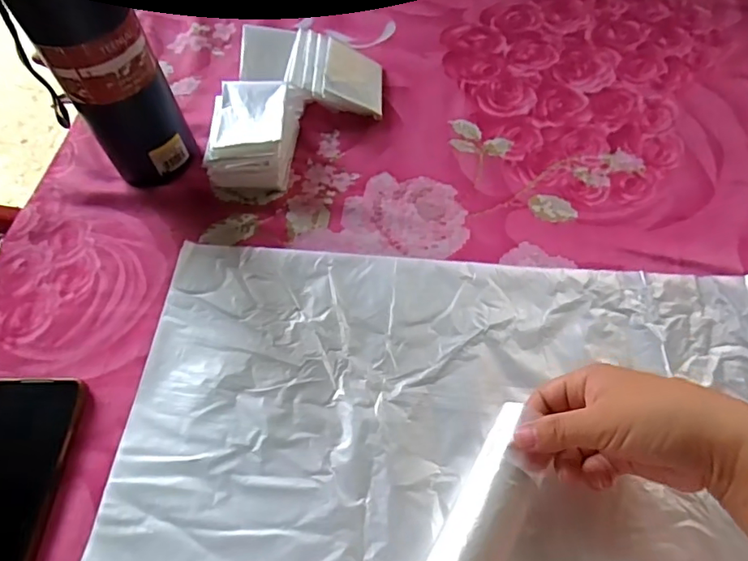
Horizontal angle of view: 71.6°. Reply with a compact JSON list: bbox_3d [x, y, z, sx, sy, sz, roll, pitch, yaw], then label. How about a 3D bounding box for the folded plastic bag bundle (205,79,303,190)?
[{"bbox_3d":[-0.113,-0.138,0.488,0.071,0.048,0.107,2,59,5],"label":"folded plastic bag bundle"}]

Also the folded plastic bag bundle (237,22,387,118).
[{"bbox_3d":[-0.062,-0.212,0.530,0.144,0.053,0.083,6,59,8],"label":"folded plastic bag bundle"}]

